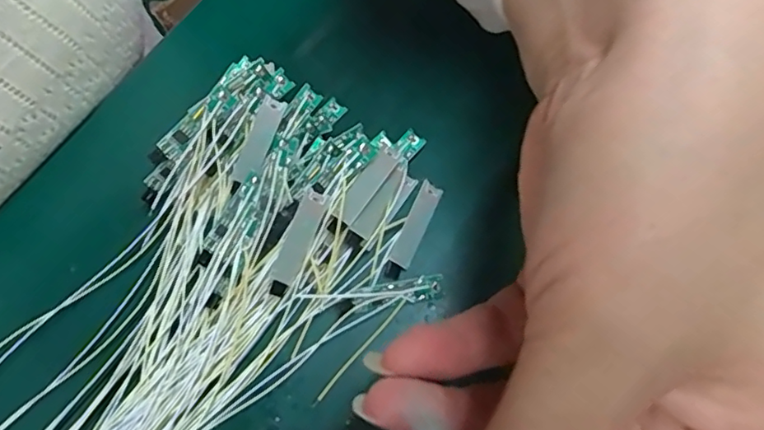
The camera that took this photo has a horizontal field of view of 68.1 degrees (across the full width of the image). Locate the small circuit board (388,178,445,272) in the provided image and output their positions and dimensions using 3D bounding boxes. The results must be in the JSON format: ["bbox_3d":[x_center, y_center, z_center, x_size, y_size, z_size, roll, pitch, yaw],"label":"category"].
[{"bbox_3d":[0.012,0.003,0.199,0.008,0.004,0.031,24,73,10],"label":"small circuit board"}]

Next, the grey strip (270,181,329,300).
[{"bbox_3d":[-0.028,0.009,0.188,0.009,0.004,0.038,24,84,-2],"label":"grey strip"}]

